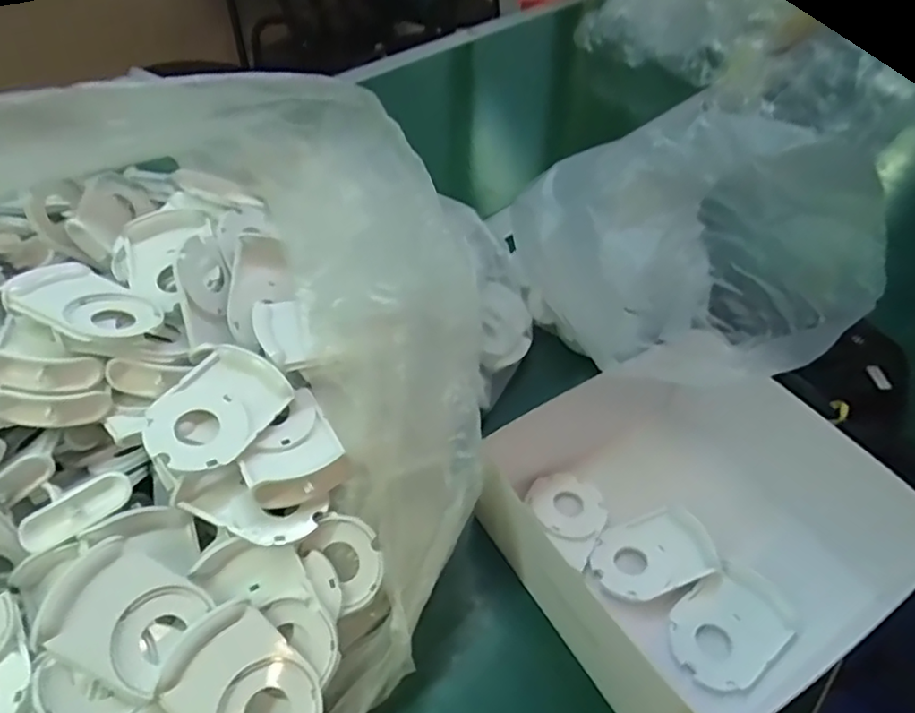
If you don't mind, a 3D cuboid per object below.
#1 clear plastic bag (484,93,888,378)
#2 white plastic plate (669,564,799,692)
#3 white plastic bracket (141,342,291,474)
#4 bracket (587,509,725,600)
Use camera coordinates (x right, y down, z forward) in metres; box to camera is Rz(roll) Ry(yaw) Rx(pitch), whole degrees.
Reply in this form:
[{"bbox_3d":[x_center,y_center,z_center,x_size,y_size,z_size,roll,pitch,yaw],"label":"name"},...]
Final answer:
[{"bbox_3d":[0.163,-0.073,0.417,0.199,0.141,0.146,-9,47,-10],"label":"clear plastic bag"},{"bbox_3d":[0.174,0.170,0.385,0.081,0.013,0.055,-28,53,-25],"label":"white plastic plate"},{"bbox_3d":[-0.138,0.030,0.347,0.058,0.015,0.078,30,52,10],"label":"white plastic bracket"},{"bbox_3d":[0.132,0.133,0.411,0.078,0.010,0.053,-11,48,-12],"label":"bracket"}]

